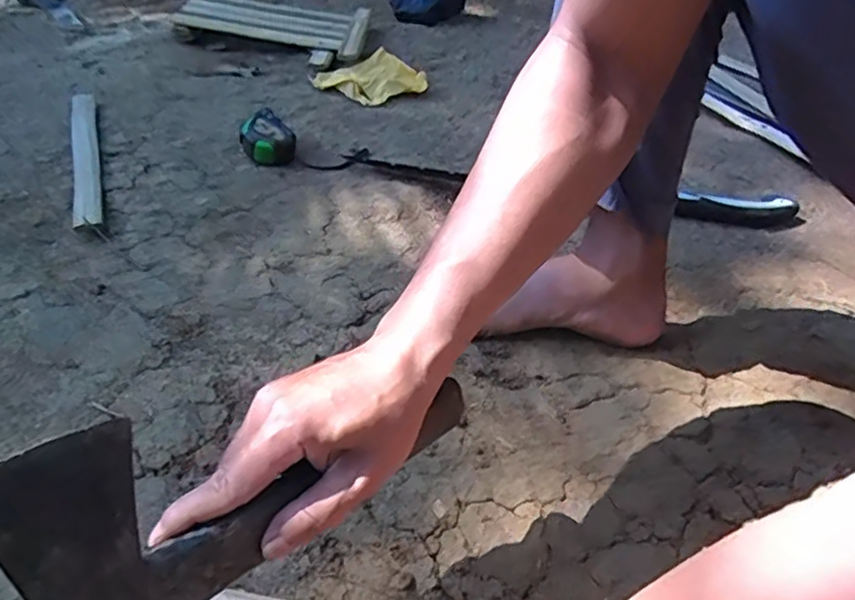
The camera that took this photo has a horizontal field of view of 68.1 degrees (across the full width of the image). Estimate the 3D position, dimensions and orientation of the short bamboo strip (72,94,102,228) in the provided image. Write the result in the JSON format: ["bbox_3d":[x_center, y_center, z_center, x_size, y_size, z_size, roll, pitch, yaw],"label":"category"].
[{"bbox_3d":[-0.438,-0.194,0.813,0.030,0.028,0.352,-13,45,-19],"label":"short bamboo strip"}]

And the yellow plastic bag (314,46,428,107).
[{"bbox_3d":[-0.094,-0.374,1.071,0.171,0.026,0.138,-25,50,-30],"label":"yellow plastic bag"}]

